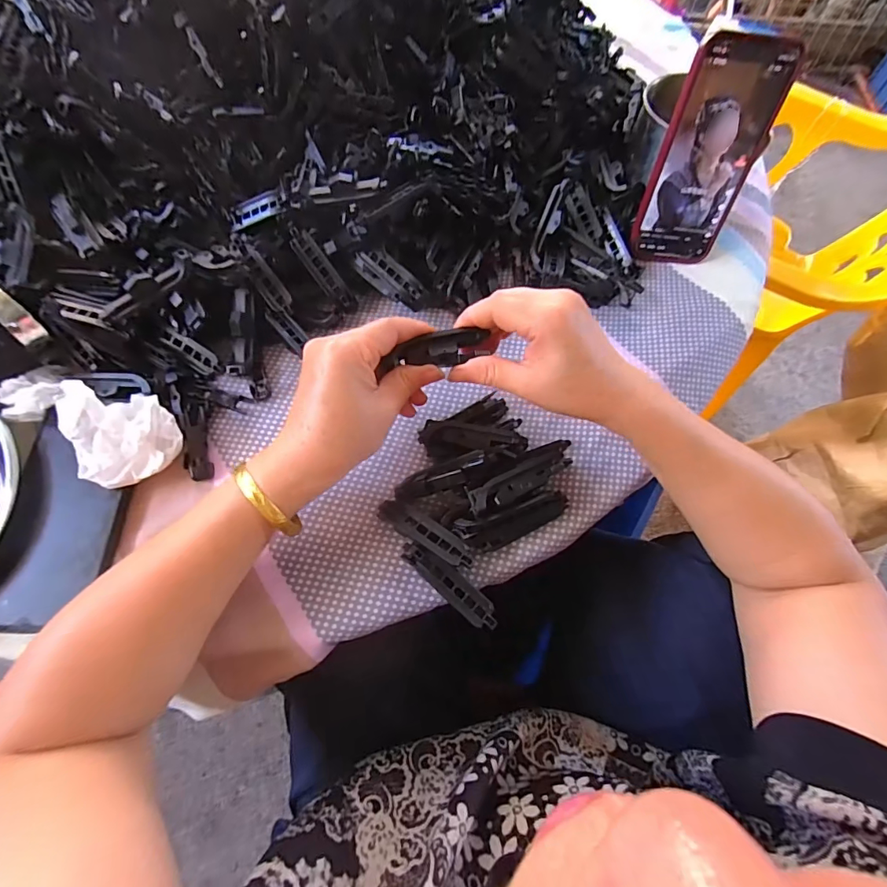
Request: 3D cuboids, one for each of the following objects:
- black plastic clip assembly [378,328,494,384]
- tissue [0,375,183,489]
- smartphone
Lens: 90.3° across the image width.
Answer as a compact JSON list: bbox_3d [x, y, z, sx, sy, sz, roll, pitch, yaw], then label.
[{"bbox_3d":[-0.005,-0.061,0.289,0.075,0.009,0.023,-16,70,-11],"label":"black plastic clip assembly"},{"bbox_3d":[-0.257,-0.014,0.310,0.132,0.044,0.064,17,69,5],"label":"tissue"},{"bbox_3d":[0.216,-0.229,0.362,0.071,0.156,0.010,7,46,1],"label":"smartphone"}]

